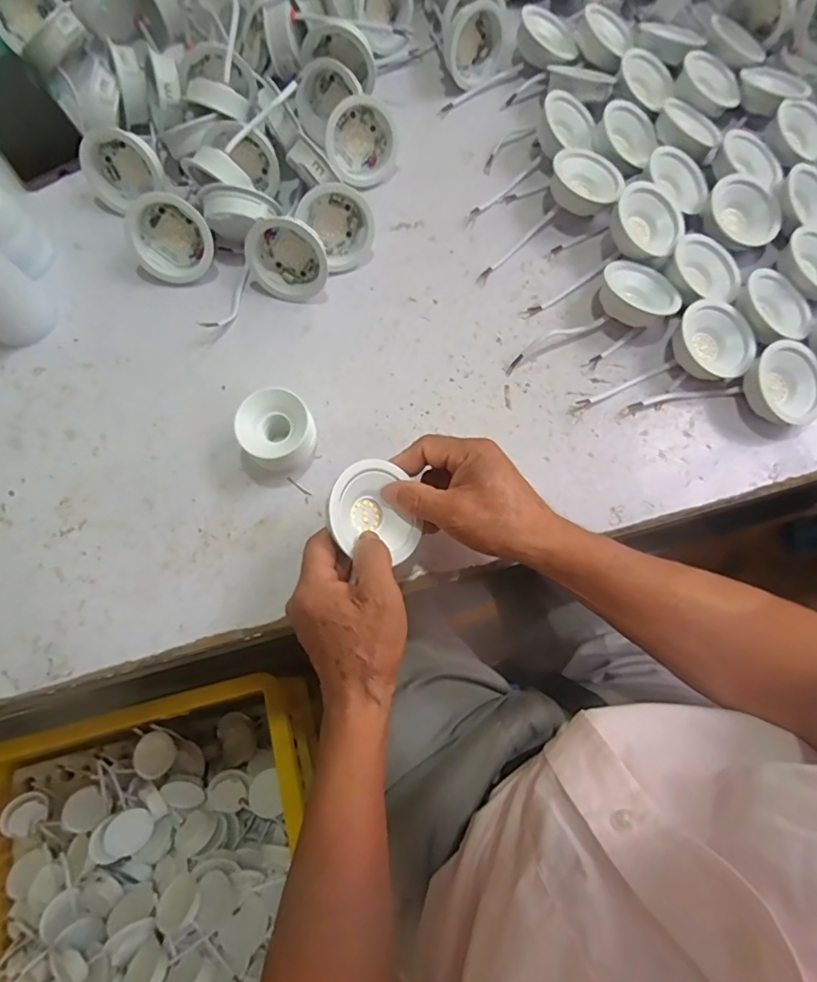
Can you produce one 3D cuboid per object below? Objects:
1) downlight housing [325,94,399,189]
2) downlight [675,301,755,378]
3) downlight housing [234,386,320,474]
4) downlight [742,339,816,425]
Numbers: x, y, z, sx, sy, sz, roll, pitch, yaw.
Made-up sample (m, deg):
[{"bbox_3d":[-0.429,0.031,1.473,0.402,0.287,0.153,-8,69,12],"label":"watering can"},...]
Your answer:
[{"bbox_3d":[-0.045,-0.339,0.522,0.070,0.071,0.021,-15,39,-12],"label":"downlight housing"},{"bbox_3d":[0.269,-0.130,0.470,0.063,0.036,0.068,-37,77,-12],"label":"downlight"},{"bbox_3d":[-0.103,-0.048,0.432,0.057,0.050,0.062,38,76,9],"label":"downlight housing"},{"bbox_3d":[0.322,-0.088,0.460,0.064,0.034,0.066,-42,78,-13],"label":"downlight"}]

